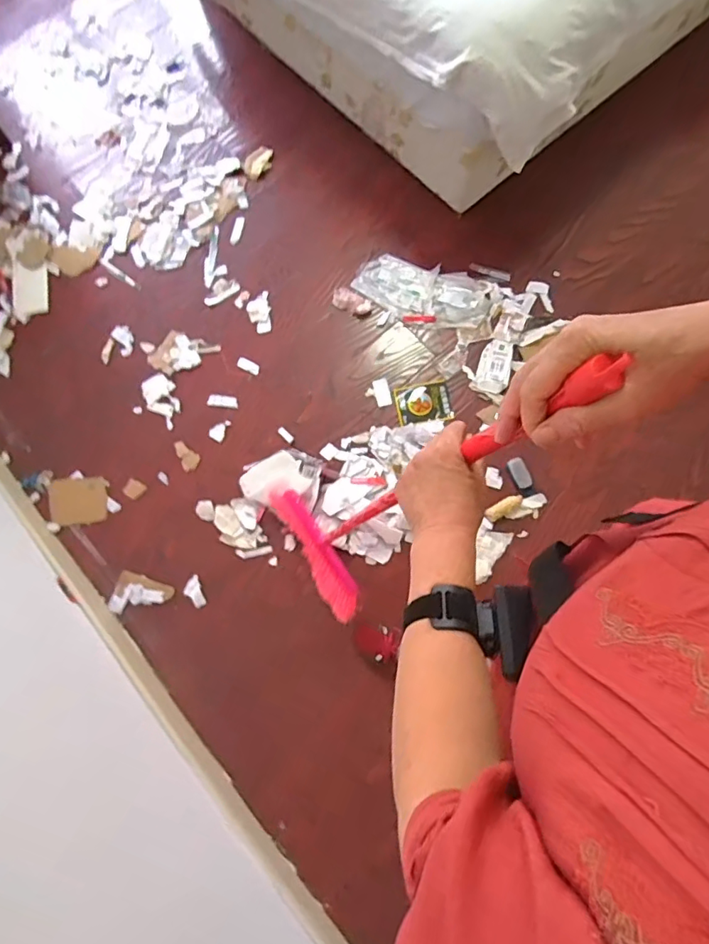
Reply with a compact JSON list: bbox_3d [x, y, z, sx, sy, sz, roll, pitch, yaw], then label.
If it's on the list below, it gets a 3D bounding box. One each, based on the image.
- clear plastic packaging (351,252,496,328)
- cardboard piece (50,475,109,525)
[{"bbox_3d":[0.177,-0.468,1.359,0.342,0.022,0.152,22,78,6],"label":"clear plastic packaging"},{"bbox_3d":[-0.659,0.068,1.268,0.132,0.012,0.114,-7,77,0],"label":"cardboard piece"}]

